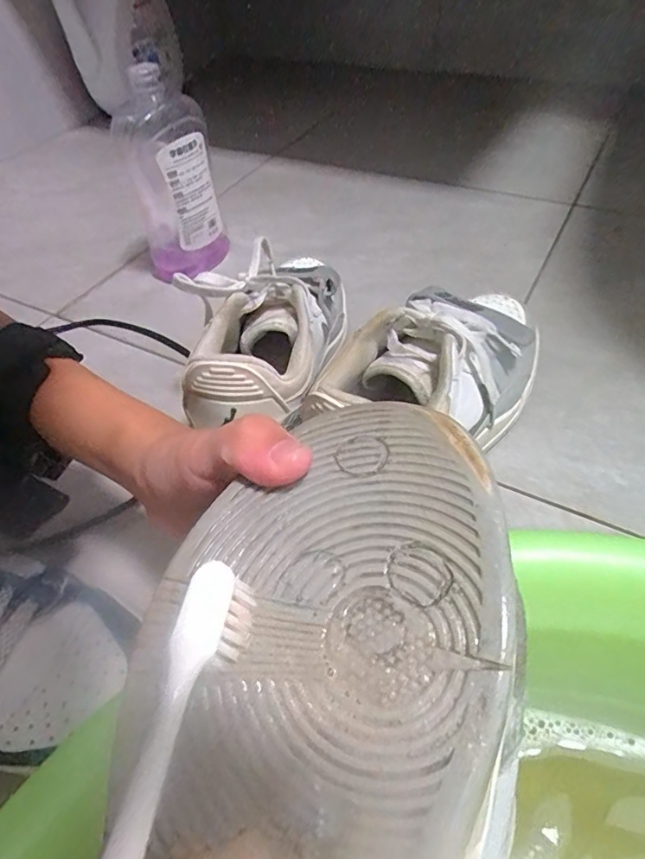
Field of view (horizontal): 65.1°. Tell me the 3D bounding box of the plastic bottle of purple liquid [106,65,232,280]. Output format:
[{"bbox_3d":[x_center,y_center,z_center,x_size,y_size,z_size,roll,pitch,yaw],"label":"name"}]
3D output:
[{"bbox_3d":[-0.145,-0.235,0.486,0.084,0.170,0.063,-17,49,-9],"label":"plastic bottle of purple liquid"}]

